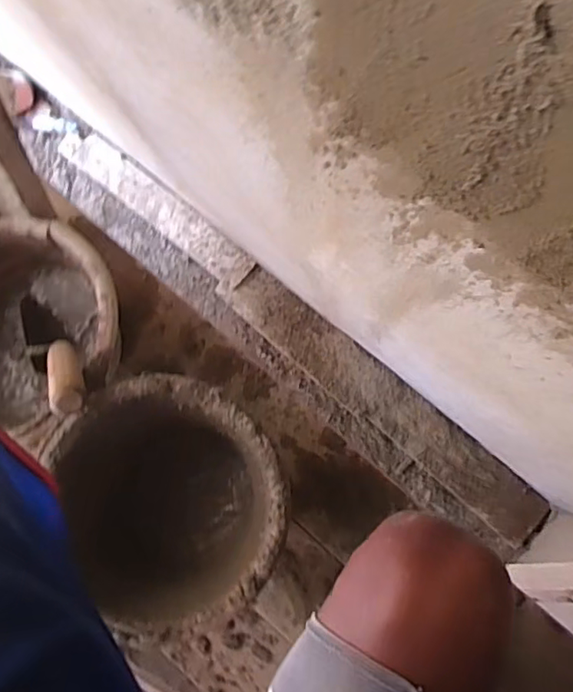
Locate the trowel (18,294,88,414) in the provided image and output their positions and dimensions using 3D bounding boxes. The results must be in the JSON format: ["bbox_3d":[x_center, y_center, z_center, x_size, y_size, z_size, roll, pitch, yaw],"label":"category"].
[{"bbox_3d":[-0.263,0.008,0.621,0.052,0.037,0.245,-51,40,-1],"label":"trowel"}]

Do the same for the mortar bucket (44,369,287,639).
[{"bbox_3d":[-0.121,0.176,0.628,0.249,0.166,0.271,10,85,7],"label":"mortar bucket"}]

